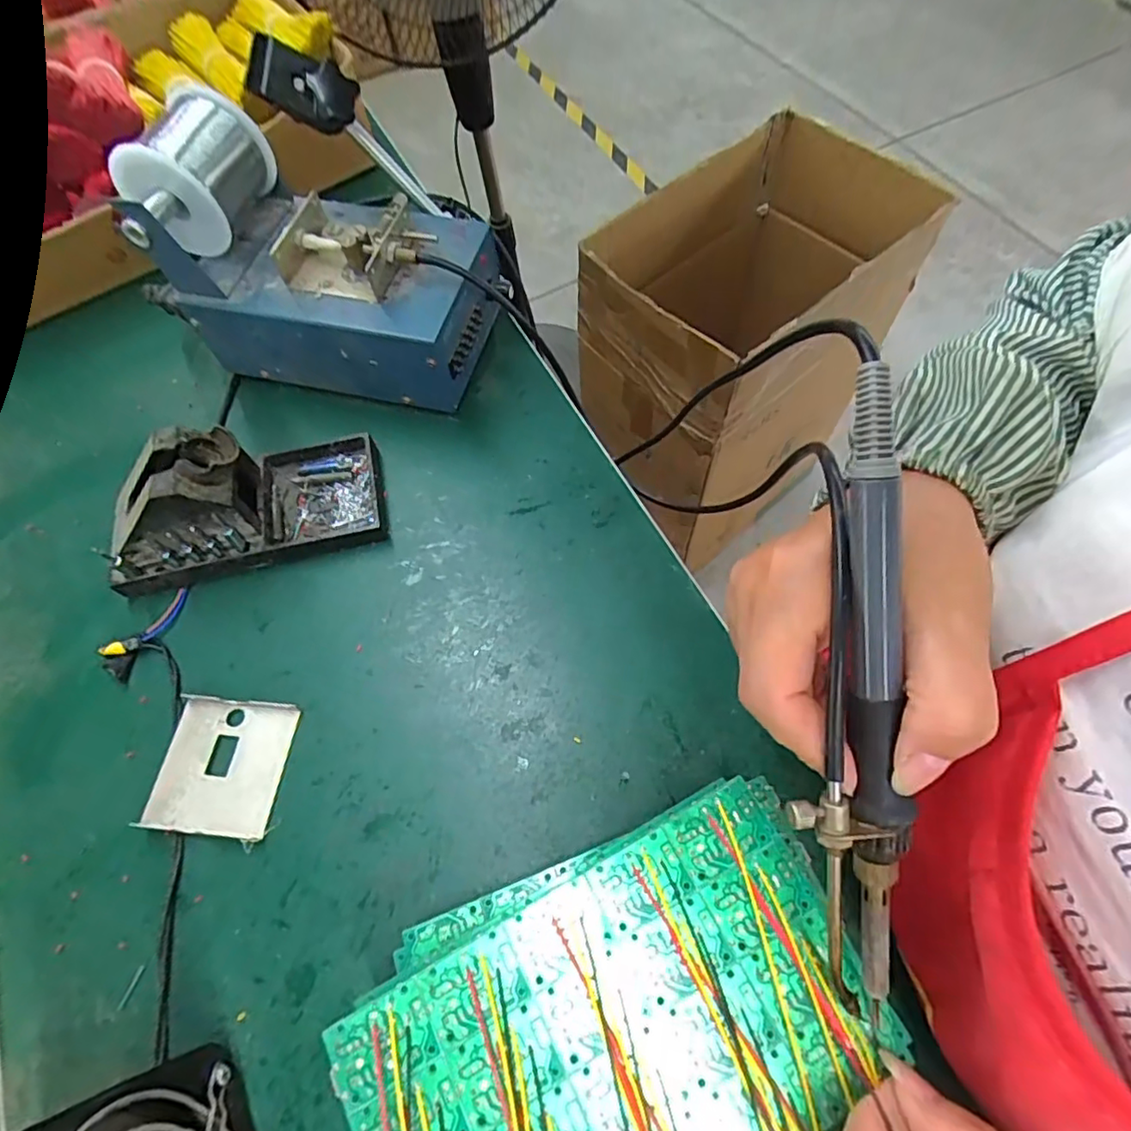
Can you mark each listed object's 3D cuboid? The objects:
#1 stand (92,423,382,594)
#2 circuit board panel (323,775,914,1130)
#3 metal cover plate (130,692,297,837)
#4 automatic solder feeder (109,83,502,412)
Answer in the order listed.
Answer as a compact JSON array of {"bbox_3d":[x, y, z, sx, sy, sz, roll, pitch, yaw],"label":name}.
[{"bbox_3d":[-0.199,-0.047,0.363,0.158,0.070,0.080,-12,63,-3],"label":"stand"},{"bbox_3d":[0.017,0.162,0.212,0.182,0.005,0.112,-24,65,-9],"label":"circuit board panel"},{"bbox_3d":[-0.185,0.107,0.324,0.066,0.008,0.069,4,64,5],"label":"metal cover plate"},{"bbox_3d":[-0.156,-0.205,0.406,0.202,0.132,0.124,13,65,9],"label":"automatic solder feeder"}]

